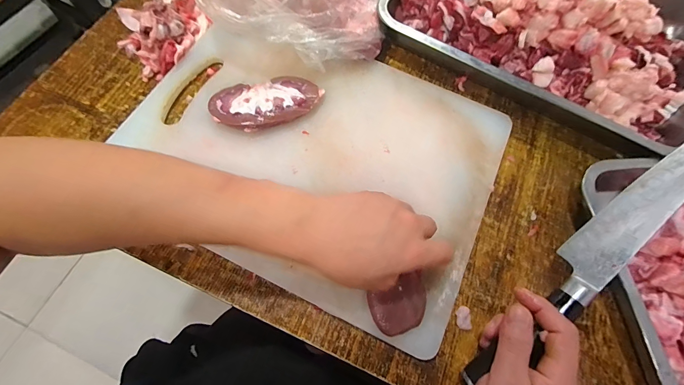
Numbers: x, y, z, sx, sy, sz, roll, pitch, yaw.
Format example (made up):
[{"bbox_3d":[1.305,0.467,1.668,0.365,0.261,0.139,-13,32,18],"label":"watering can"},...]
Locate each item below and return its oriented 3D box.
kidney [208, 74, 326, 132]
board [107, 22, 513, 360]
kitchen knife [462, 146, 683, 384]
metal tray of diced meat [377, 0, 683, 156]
[{"bbox_3d":[-0.084,-0.101,0.372,0.120,0.017,0.062,-16,70,-9],"label":"kidney"},{"bbox_3d":[-0.029,-0.049,0.357,0.378,0.021,0.284,25,69,7],"label":"board"},{"bbox_3d":[0.221,0.042,0.272,0.320,0.030,0.034,-45,76,0],"label":"kitchen knife"},{"bbox_3d":[0.263,-0.231,0.409,0.403,0.086,0.298,19,68,5],"label":"metal tray of diced meat"}]

